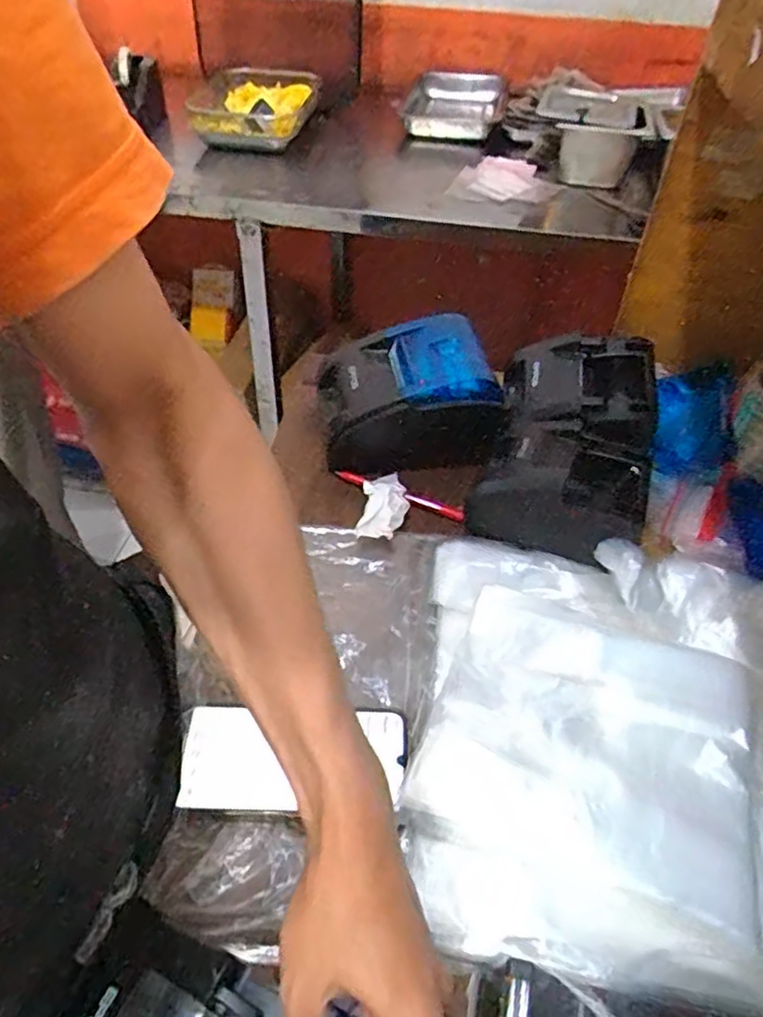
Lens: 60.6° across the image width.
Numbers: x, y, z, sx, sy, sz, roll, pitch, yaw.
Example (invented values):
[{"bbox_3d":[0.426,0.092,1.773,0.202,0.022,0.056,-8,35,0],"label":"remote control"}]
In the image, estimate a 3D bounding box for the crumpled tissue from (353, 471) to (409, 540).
[{"bbox_3d":[0.002,0.001,0.623,0.044,0.023,0.079,6,47,3],"label":"crumpled tissue"}]

